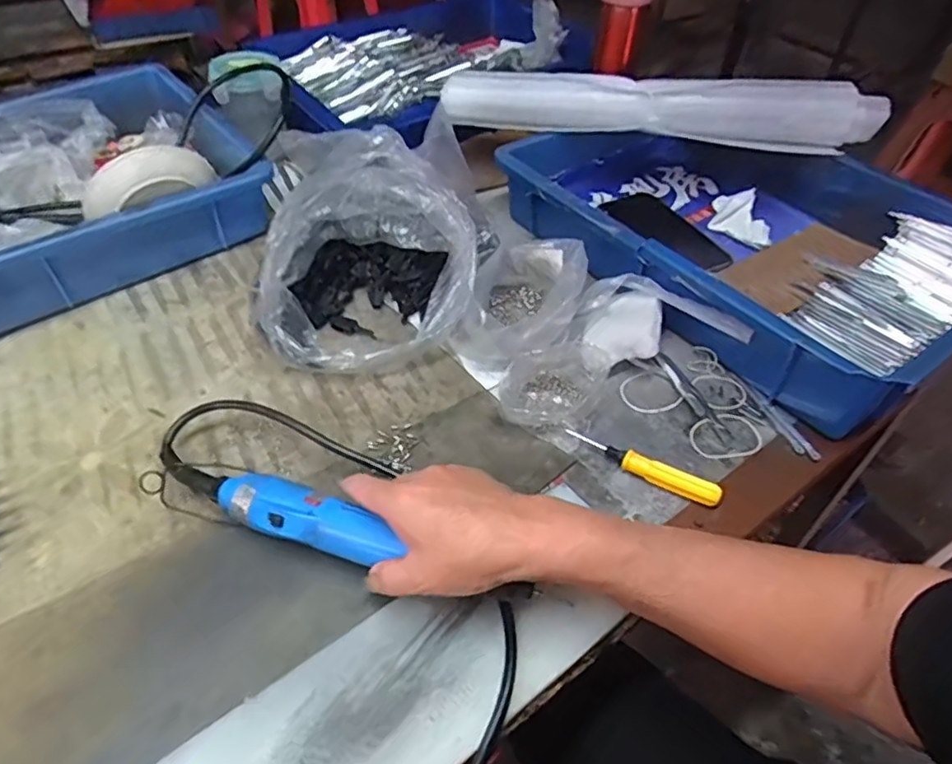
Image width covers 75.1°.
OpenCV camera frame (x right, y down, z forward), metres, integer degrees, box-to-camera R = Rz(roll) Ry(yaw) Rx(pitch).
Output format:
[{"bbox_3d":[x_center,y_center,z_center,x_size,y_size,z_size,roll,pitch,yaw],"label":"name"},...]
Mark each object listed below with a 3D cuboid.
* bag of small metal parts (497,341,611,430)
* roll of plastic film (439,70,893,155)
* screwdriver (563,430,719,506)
[{"bbox_3d":[0.060,0.003,0.490,0.065,0.047,0.083,25,51,23],"label":"bag of small metal parts"},{"bbox_3d":[0.180,-0.281,0.641,0.436,0.061,0.054,12,48,9],"label":"roll of plastic film"},{"bbox_3d":[0.122,0.059,0.455,0.115,0.016,0.014,27,51,24],"label":"screwdriver"}]

